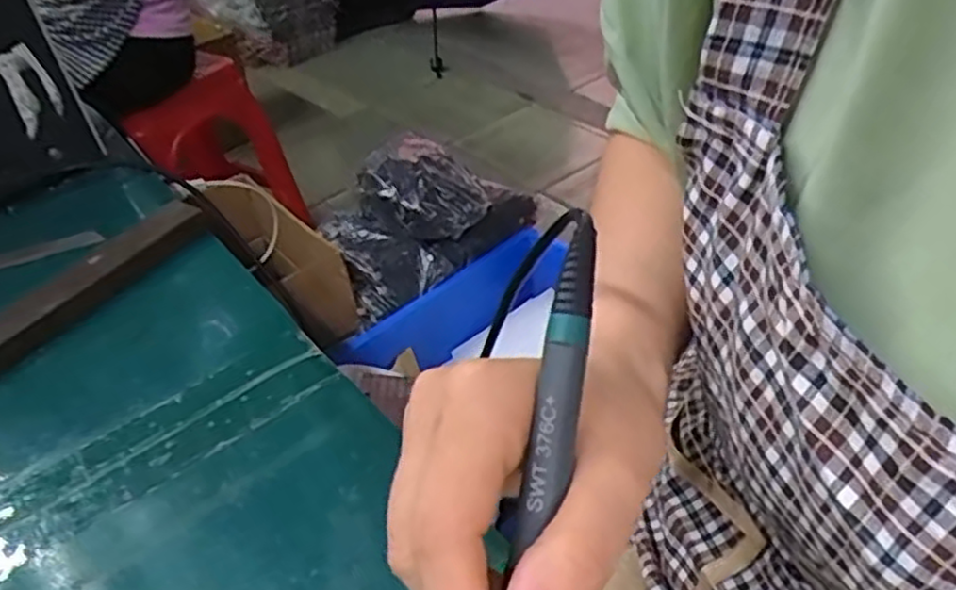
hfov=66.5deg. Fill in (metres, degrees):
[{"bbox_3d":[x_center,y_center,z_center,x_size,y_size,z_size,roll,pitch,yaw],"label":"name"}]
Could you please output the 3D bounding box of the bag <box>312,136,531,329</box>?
[{"bbox_3d":[-0.100,-0.142,1.251,0.196,0.162,0.378,28,50,35],"label":"bag"}]

